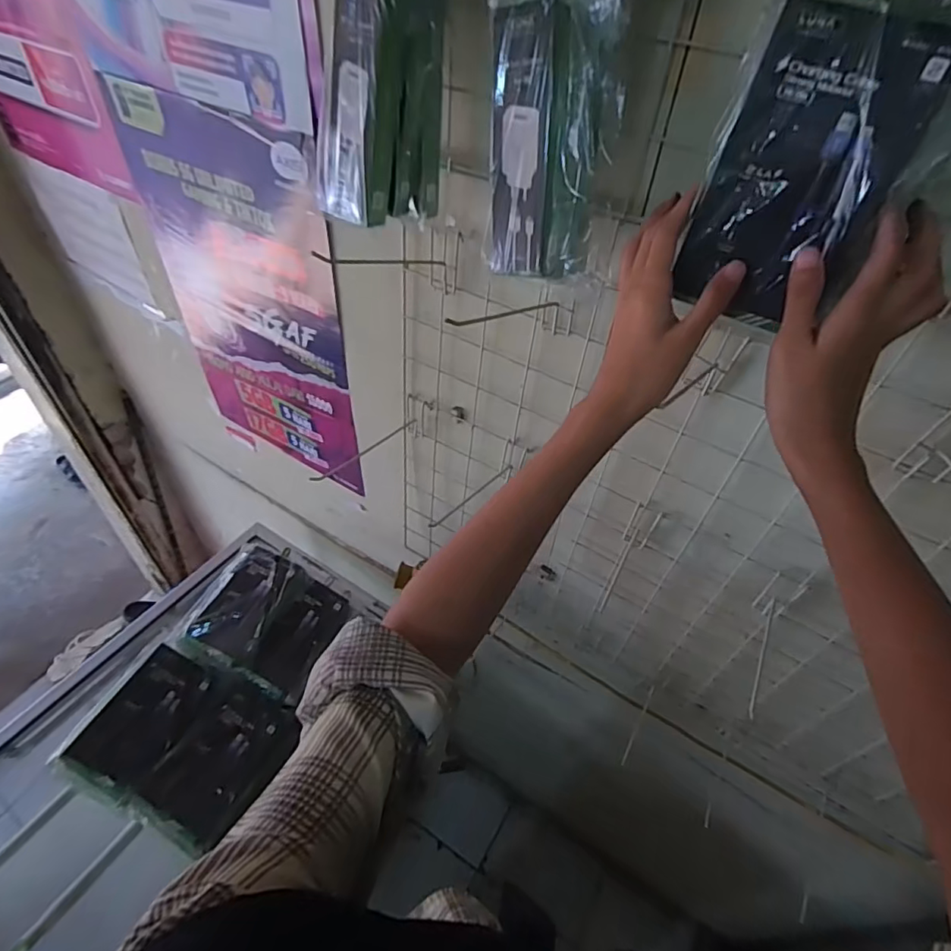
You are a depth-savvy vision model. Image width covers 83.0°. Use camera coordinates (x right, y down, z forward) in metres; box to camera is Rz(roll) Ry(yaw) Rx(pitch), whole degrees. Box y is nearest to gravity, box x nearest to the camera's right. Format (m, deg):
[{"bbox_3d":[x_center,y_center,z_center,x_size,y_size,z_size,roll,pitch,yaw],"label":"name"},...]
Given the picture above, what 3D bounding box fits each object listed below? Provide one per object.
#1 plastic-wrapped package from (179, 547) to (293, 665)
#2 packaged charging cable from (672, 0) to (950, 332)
[{"bbox_3d":[-0.326,0.178,0.757,0.099,0.020,0.156,19,62,13],"label":"plastic-wrapped package"},{"bbox_3d":[0.189,-0.168,0.301,0.109,0.160,0.016,29,36,10],"label":"packaged charging cable"}]

